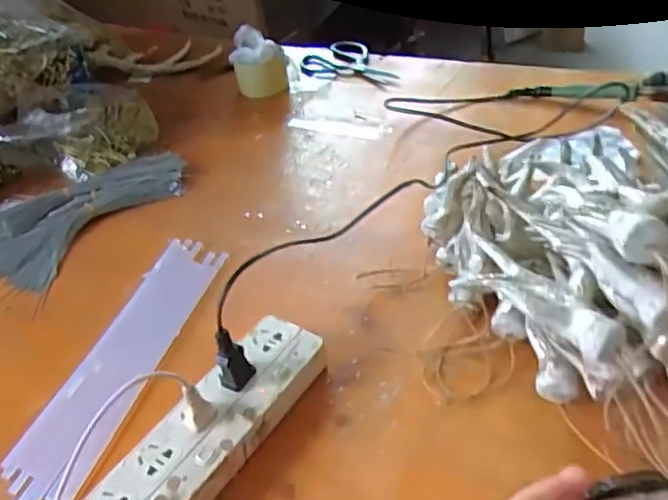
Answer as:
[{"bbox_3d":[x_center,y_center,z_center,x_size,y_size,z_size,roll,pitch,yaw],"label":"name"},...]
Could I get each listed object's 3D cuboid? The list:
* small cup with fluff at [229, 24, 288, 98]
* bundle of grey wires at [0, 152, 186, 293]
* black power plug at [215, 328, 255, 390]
[{"bbox_3d":[-0.119,-0.303,1.036,0.084,0.077,0.097,-10,37,1],"label":"small cup with fluff"},{"bbox_3d":[-0.305,-0.055,0.798,0.171,0.012,0.255,26,50,38],"label":"bundle of grey wires"},{"bbox_3d":[-0.079,0.086,0.510,0.026,0.052,0.019,-20,38,-12],"label":"black power plug"}]

